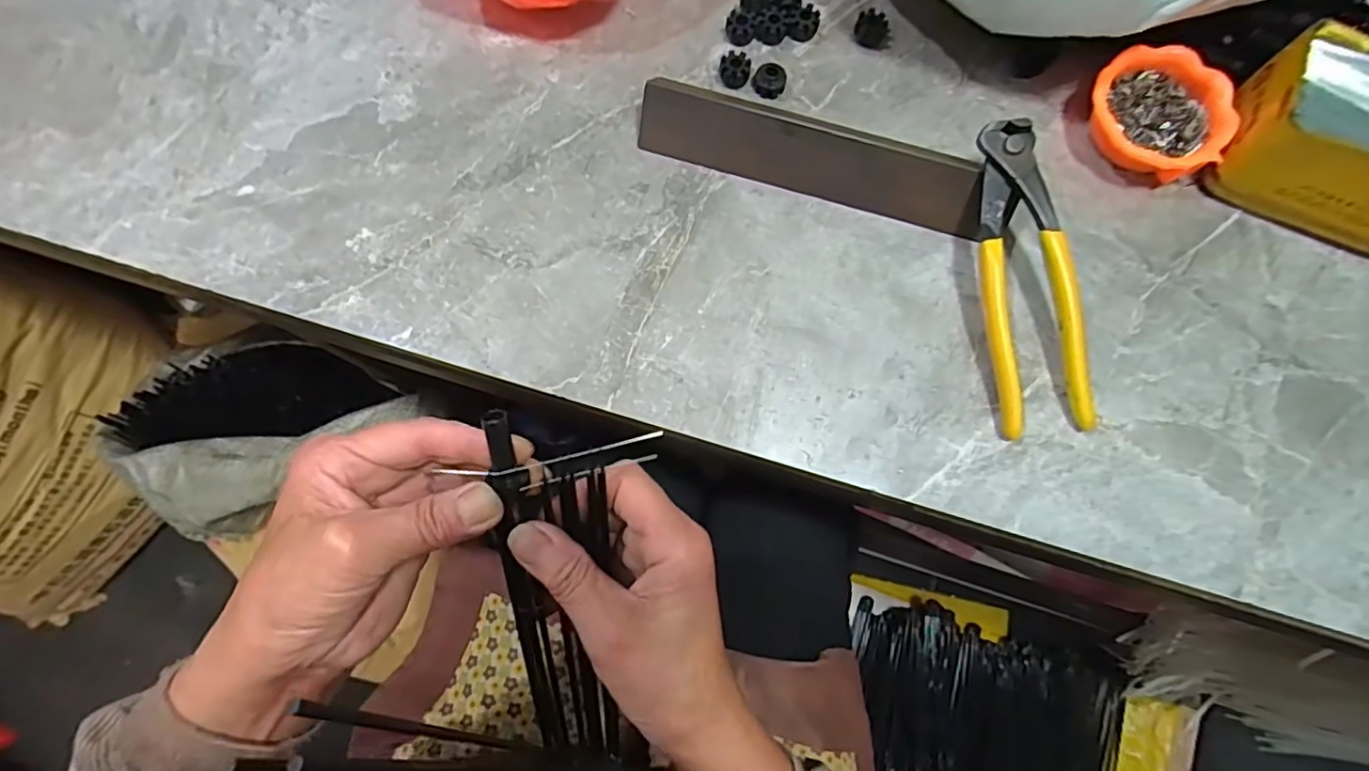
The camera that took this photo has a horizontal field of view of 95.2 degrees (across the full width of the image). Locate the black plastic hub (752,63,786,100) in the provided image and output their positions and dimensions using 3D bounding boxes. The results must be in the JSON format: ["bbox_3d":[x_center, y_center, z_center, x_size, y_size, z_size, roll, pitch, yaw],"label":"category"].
[{"bbox_3d":[0.051,-0.183,0.377,0.020,0.013,0.015,13,77,3],"label":"black plastic hub"}]

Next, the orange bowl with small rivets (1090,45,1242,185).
[{"bbox_3d":[0.273,-0.157,0.363,0.076,0.026,0.066,34,79,8],"label":"orange bowl with small rivets"}]

